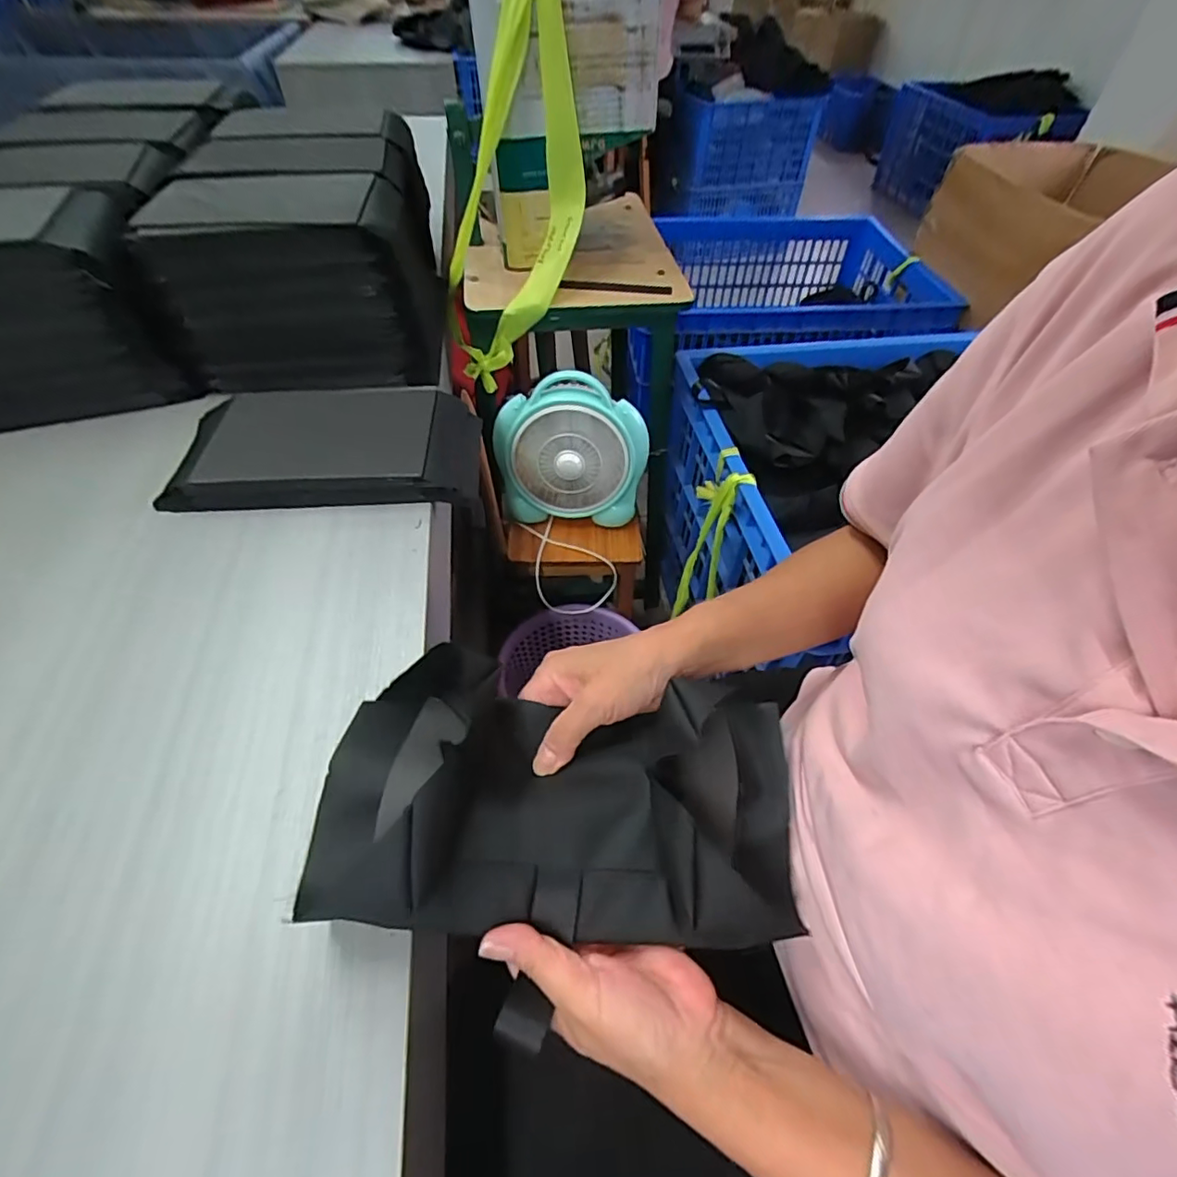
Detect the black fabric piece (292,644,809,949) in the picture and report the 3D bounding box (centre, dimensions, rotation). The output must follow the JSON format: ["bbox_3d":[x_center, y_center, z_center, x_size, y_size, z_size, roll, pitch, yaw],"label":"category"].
[{"bbox_3d":[-0.008,0.121,0.347,0.284,0.087,0.154,-1,51,-3],"label":"black fabric piece"}]

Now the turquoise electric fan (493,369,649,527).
[{"bbox_3d":[-0.026,-0.222,0.922,0.236,0.249,0.076,1,36,2],"label":"turquoise electric fan"}]

